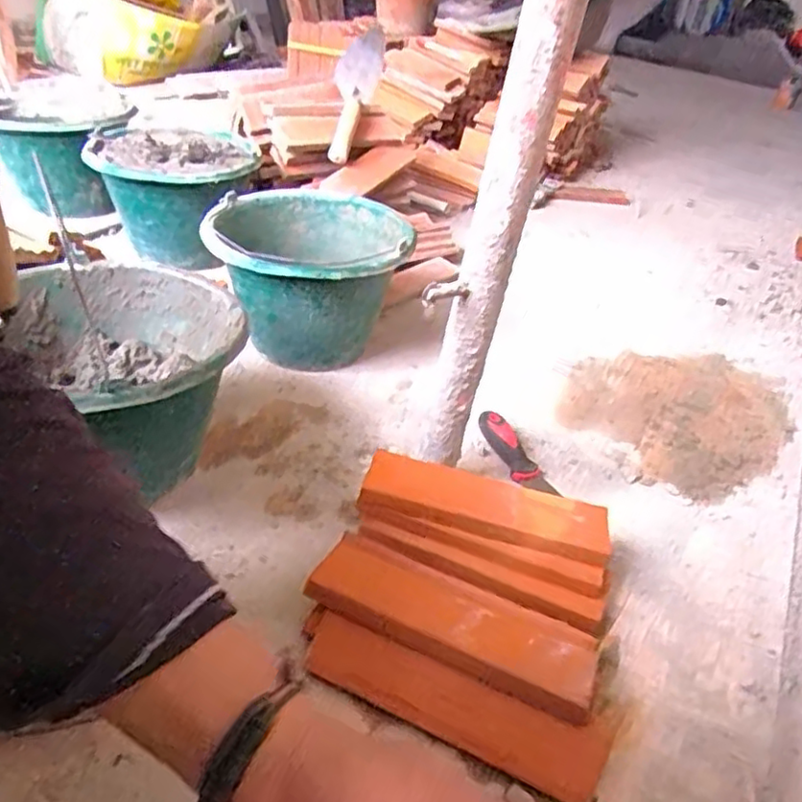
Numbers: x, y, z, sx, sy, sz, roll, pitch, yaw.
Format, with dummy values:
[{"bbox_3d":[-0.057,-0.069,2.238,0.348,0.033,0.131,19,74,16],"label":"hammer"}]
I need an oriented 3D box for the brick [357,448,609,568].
[{"bbox_3d":[0.077,0.098,0.629,0.227,0.024,0.066,14,35,11],"label":"brick"}]

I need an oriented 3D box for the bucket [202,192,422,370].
[{"bbox_3d":[-0.126,-0.160,0.927,0.258,0.182,0.271,5,35,-3],"label":"bucket"}]

